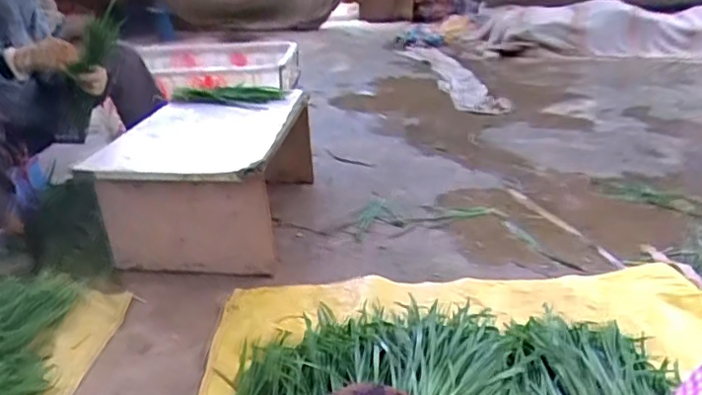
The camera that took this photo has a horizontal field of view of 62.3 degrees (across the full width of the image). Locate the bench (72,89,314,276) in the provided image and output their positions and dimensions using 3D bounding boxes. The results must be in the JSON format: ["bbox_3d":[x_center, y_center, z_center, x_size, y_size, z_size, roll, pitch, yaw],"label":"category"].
[{"bbox_3d":[-0.371,-0.047,1.479,0.462,0.304,0.592,2,24,7],"label":"bench"}]

